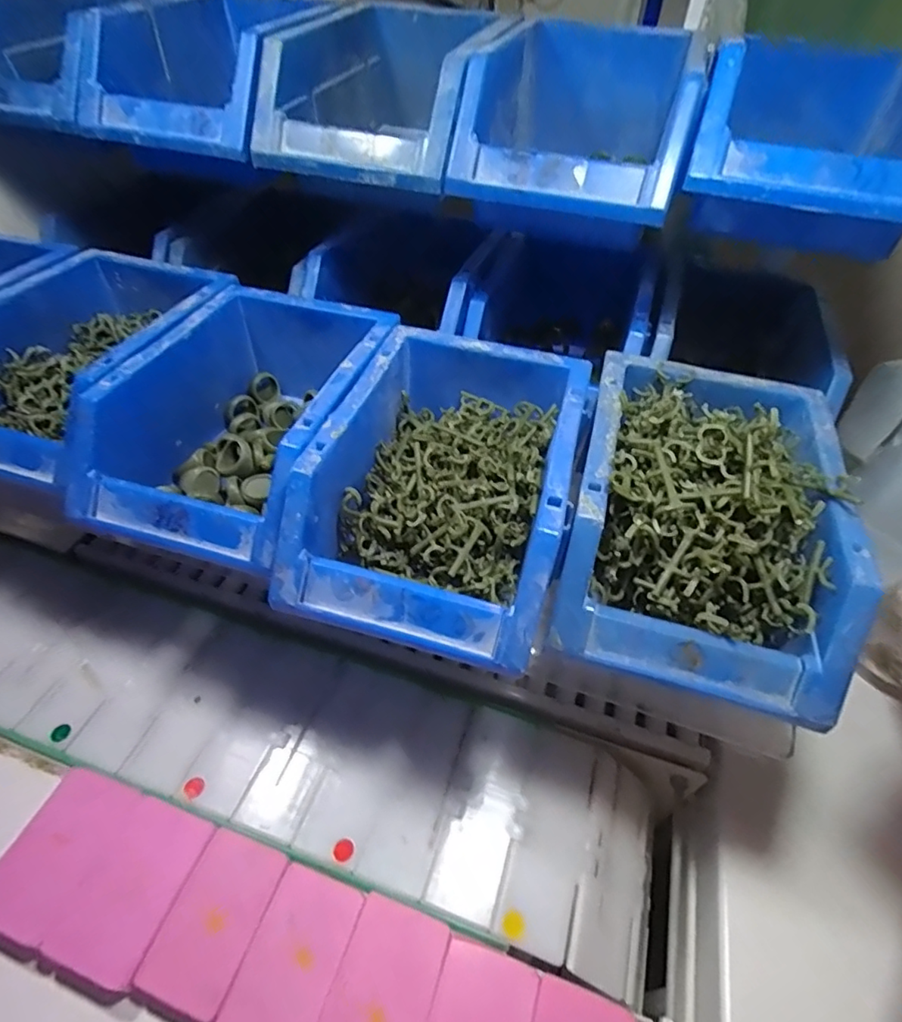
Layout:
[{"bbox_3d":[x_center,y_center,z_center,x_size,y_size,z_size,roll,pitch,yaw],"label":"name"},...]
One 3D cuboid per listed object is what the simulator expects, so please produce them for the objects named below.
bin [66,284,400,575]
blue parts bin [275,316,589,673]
[{"bbox_3d":[-0.114,-0.059,0.318,0.122,0.066,0.180,14,46,10],"label":"bin"},{"bbox_3d":[0.000,-0.022,0.285,0.121,0.061,0.178,13,45,10],"label":"blue parts bin"}]

